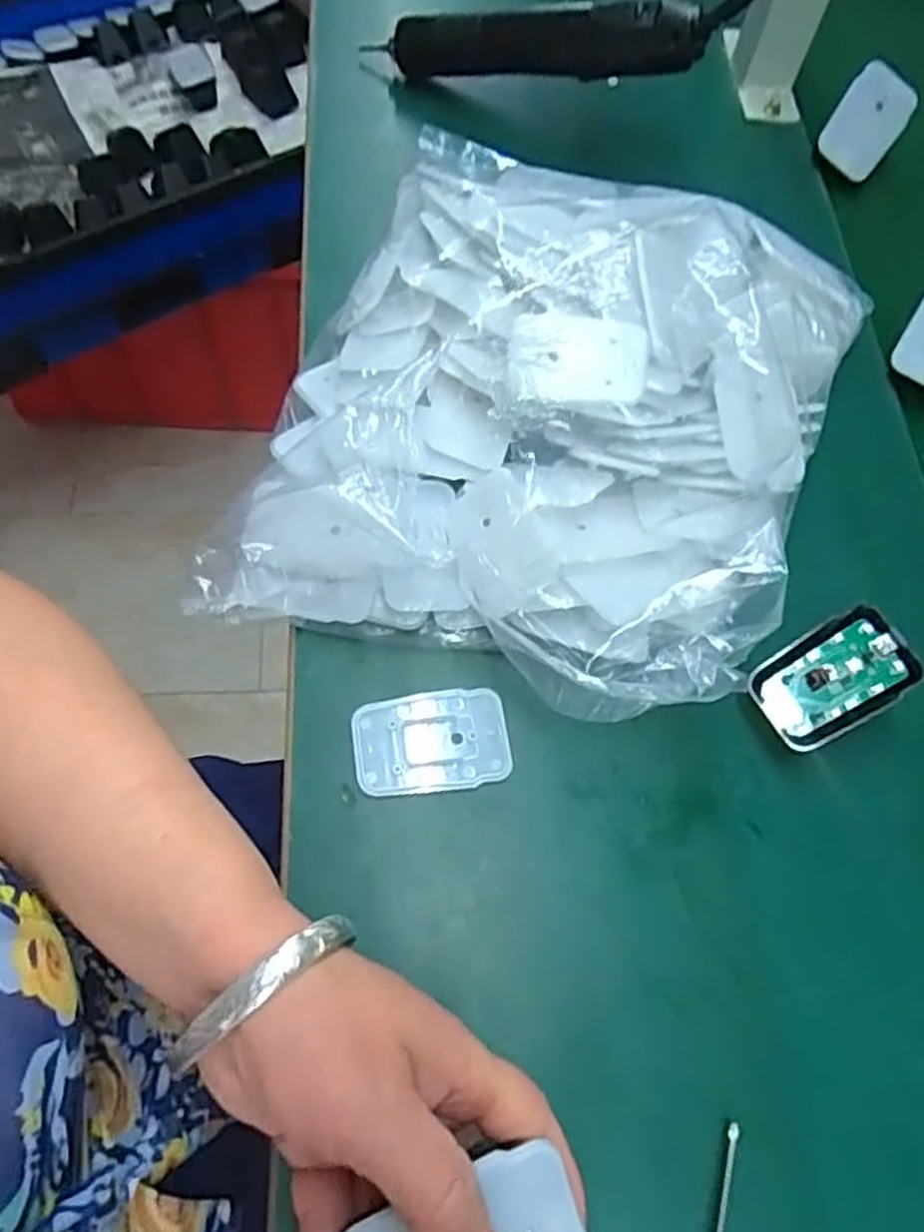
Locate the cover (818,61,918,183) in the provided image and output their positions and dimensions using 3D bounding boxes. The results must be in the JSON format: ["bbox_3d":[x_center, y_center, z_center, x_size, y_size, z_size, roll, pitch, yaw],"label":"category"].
[{"bbox_3d":[0.270,-0.328,0.530,0.046,0.008,0.062,26,108,-18],"label":"cover"}]

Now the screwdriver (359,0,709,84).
[{"bbox_3d":[0.045,-0.368,0.511,0.210,0.044,0.031,16,65,25],"label":"screwdriver"}]

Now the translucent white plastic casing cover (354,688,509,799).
[{"bbox_3d":[-0.014,0.058,0.364,0.069,0.004,0.045,-6,65,-6],"label":"translucent white plastic casing cover"}]

